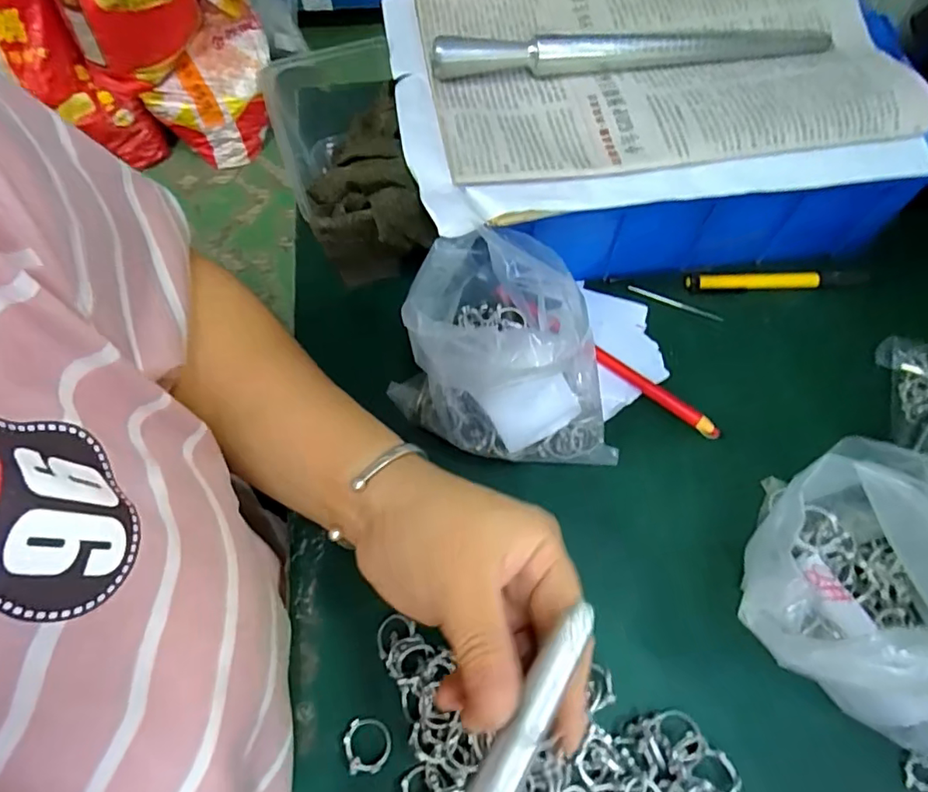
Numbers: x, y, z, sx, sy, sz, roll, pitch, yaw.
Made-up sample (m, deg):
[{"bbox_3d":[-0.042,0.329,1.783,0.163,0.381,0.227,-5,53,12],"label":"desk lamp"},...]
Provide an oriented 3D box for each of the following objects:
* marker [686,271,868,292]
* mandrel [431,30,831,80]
[{"bbox_3d":[0.216,-0.080,0.379,0.121,0.008,0.012,-1,64,-1],"label":"marker"},{"bbox_3d":[0.099,-0.204,0.325,0.231,0.017,0.017,-5,65,-3],"label":"mandrel"}]

